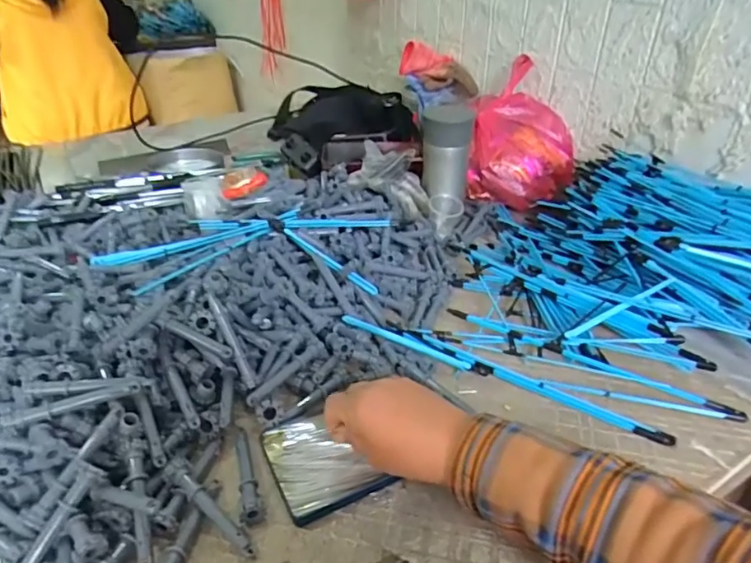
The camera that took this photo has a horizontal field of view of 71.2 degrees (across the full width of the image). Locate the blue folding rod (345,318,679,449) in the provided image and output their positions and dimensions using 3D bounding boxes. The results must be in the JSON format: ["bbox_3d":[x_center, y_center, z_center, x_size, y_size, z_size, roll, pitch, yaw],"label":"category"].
[{"bbox_3d":[0.117,0.090,0.523,0.326,0.011,0.017,17,37,22],"label":"blue folding rod"}]

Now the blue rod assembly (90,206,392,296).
[{"bbox_3d":[-0.154,-0.030,0.627,0.363,0.043,0.155,-7,35,-12],"label":"blue rod assembly"}]

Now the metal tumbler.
[{"bbox_3d":[0.101,-0.163,0.771,0.071,0.167,0.064,4,34,5],"label":"metal tumbler"}]

